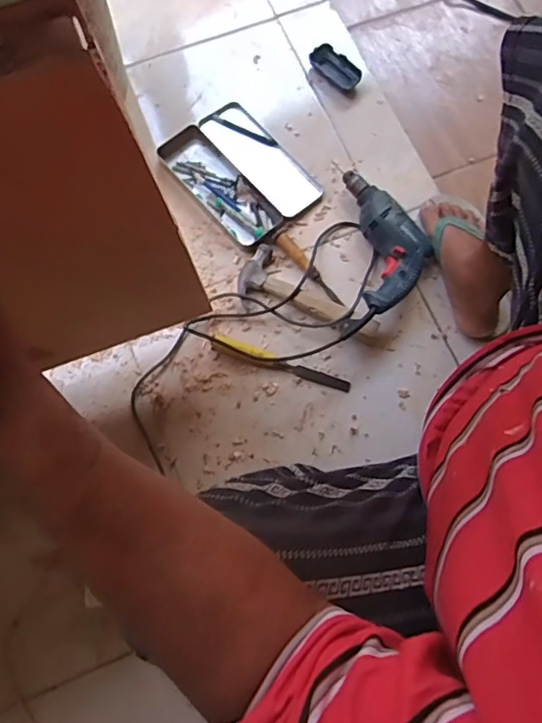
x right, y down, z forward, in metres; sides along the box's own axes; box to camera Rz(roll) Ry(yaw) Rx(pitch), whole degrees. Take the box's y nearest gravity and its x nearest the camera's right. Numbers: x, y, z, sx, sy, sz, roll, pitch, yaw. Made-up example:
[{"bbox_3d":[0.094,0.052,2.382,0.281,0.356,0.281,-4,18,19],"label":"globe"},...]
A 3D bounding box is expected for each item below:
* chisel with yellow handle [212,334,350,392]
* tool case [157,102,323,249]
[{"bbox_3d":[0.017,0.000,0.886,0.237,0.019,0.031,17,76,3],"label":"chisel with yellow handle"},{"bbox_3d":[-0.055,-0.347,0.979,0.184,0.026,0.261,-41,80,-10],"label":"tool case"}]

